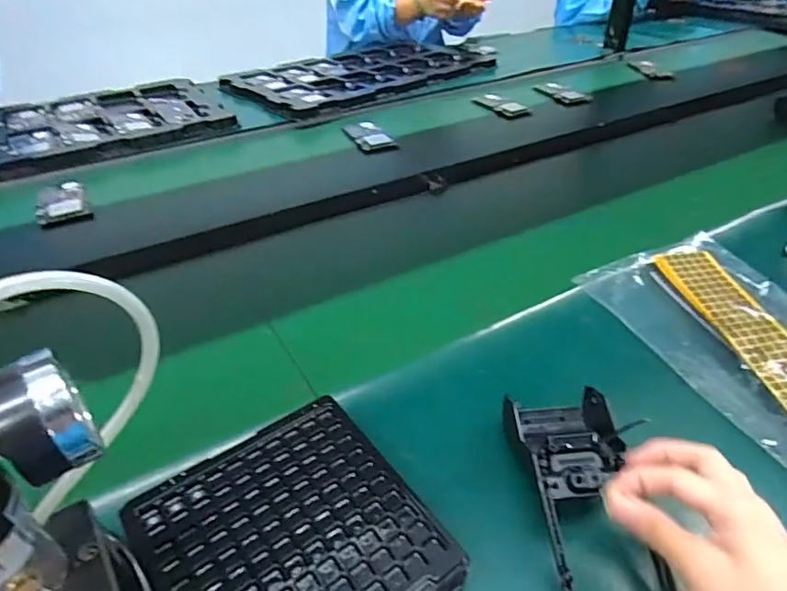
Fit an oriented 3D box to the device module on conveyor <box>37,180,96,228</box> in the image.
[{"bbox_3d":[-0.474,-0.133,0.778,0.065,0.014,0.114,-22,43,-25],"label":"device module on conveyor"}]

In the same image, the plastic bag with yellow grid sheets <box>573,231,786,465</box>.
[{"bbox_3d":[0.344,0.036,0.528,0.190,0.021,0.284,-16,41,-19],"label":"plastic bag with yellow grid sheets"}]

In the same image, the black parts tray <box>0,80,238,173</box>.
[{"bbox_3d":[-0.604,-0.296,0.973,0.557,0.029,0.334,-23,44,-27],"label":"black parts tray"}]

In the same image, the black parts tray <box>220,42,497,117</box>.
[{"bbox_3d":[-0.062,-0.515,1.247,0.614,0.021,0.340,-25,44,-28],"label":"black parts tray"}]

